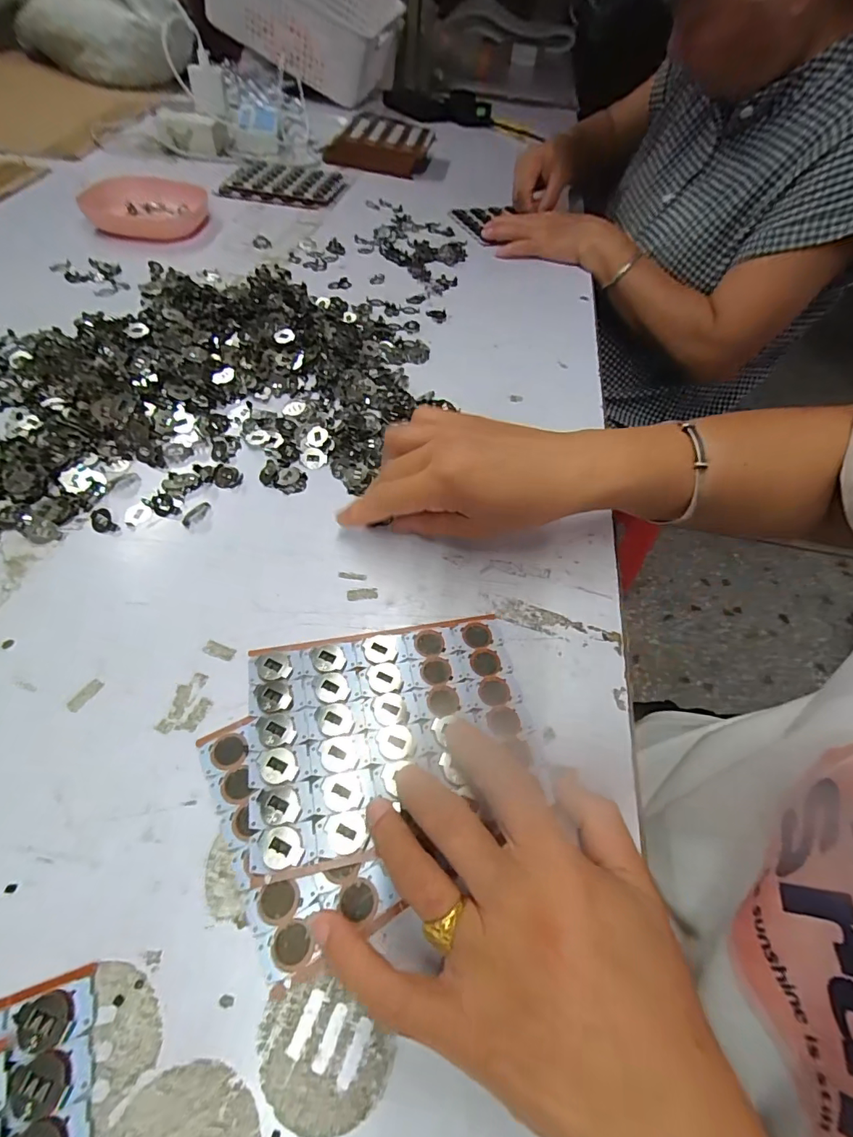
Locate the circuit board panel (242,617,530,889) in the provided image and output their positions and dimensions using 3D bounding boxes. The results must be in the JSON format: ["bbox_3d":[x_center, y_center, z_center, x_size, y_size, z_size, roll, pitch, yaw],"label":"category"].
[{"bbox_3d":[-0.020,0.085,0.261,0.145,0.006,0.117,-6,55,-9],"label":"circuit board panel"}]

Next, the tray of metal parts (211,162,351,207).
[{"bbox_3d":[-0.210,-0.581,0.718,0.170,0.010,0.158,8,54,1],"label":"tray of metal parts"}]

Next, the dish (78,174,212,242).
[{"bbox_3d":[-0.346,-0.448,0.598,0.122,0.032,0.130,0,54,-5],"label":"dish"}]

